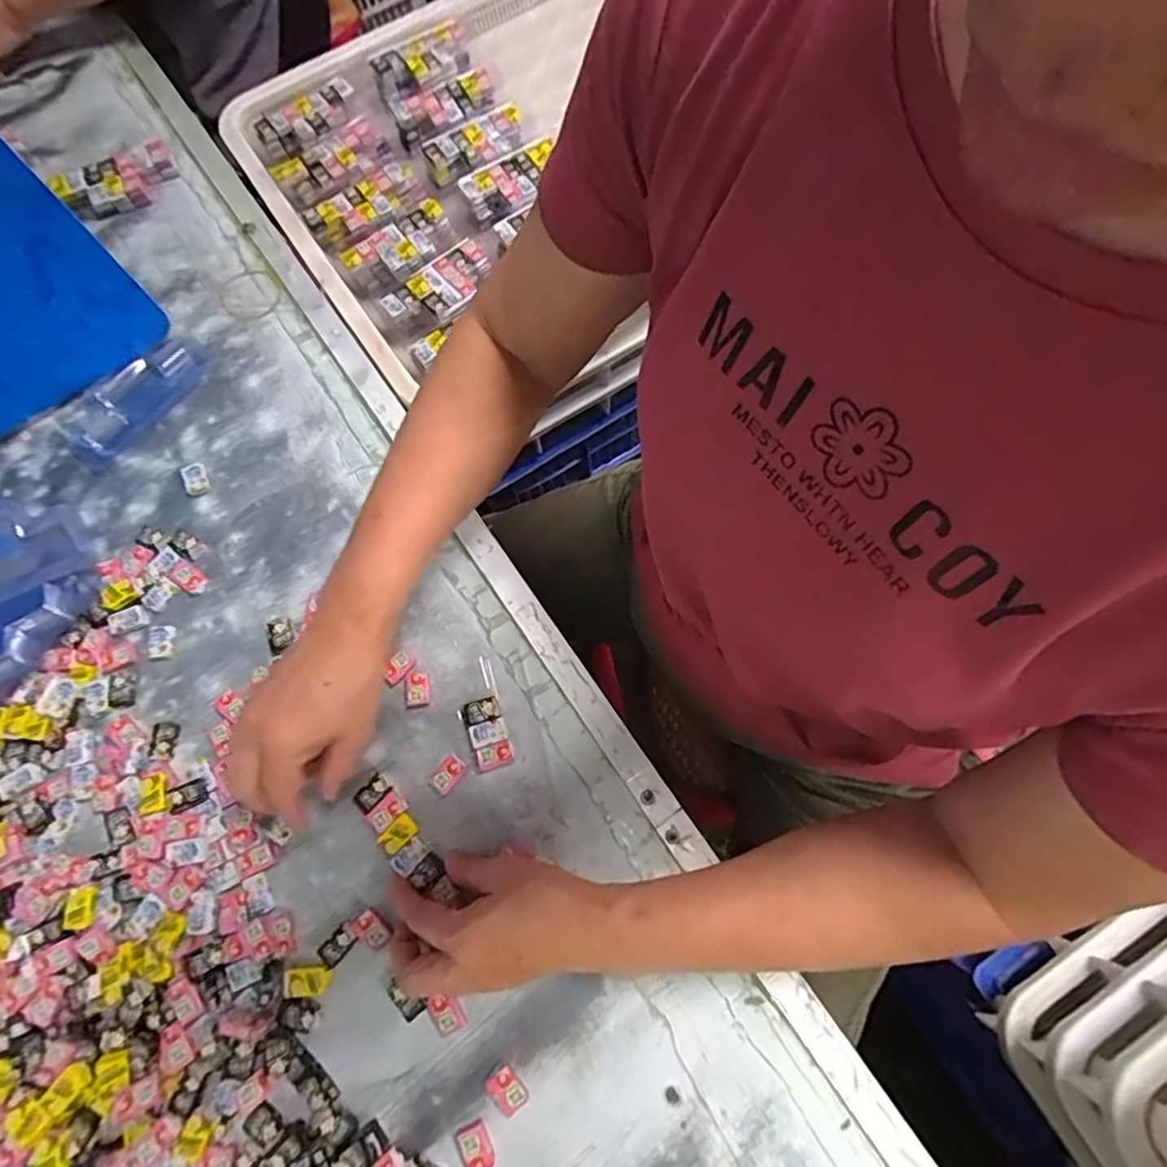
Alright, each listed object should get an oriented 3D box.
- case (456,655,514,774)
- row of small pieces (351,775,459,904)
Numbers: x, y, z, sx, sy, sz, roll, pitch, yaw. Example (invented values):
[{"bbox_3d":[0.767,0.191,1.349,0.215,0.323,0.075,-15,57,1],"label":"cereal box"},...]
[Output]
[{"bbox_3d":[-0.077,0.099,0.482,0.031,0.009,0.083,-16,74,-4],"label":"case"},{"bbox_3d":[-0.130,0.184,0.455,0.030,0.007,0.098,-38,76,-10],"label":"row of small pieces"}]

